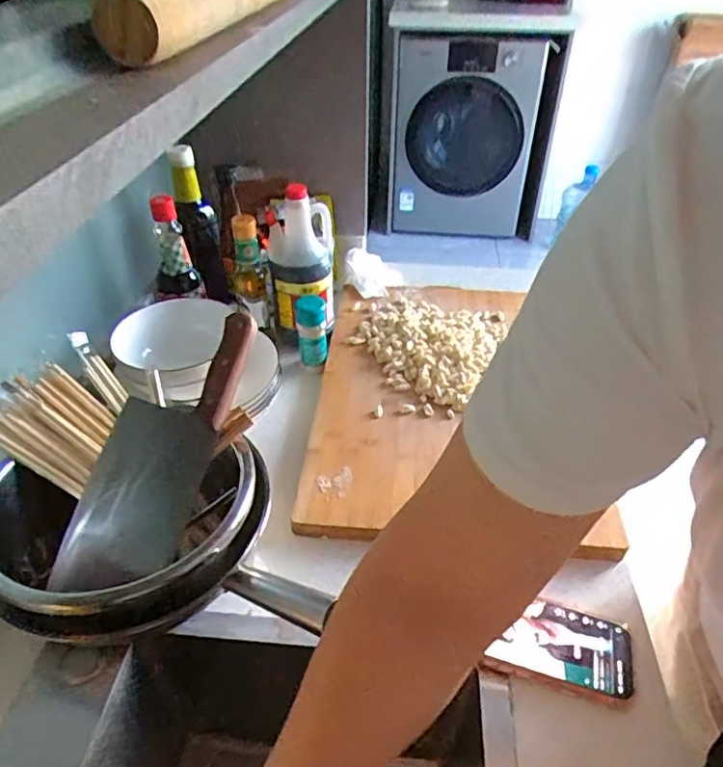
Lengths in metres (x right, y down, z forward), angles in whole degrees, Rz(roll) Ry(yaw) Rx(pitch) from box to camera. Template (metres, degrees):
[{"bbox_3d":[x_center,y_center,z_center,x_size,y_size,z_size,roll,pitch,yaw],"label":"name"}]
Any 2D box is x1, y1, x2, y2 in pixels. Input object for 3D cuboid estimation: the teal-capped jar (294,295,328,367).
[{"bbox_3d":[-0.068,-0.076,0.785,0.040,0.080,0.050,-6,40,-8],"label":"teal-capped jar"}]

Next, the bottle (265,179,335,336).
[{"bbox_3d":[-0.078,-0.159,0.794,0.095,0.193,0.077,-17,43,-20],"label":"bottle"}]

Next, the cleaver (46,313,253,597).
[{"bbox_3d":[-0.192,0.062,0.556,0.096,0.024,0.287,22,84,-9],"label":"cleaver"}]

